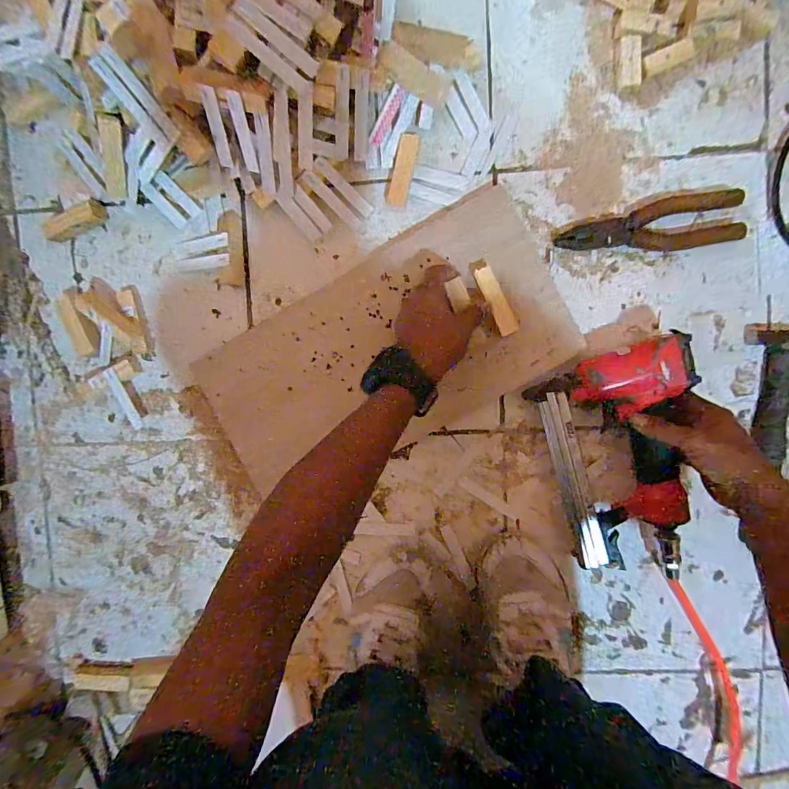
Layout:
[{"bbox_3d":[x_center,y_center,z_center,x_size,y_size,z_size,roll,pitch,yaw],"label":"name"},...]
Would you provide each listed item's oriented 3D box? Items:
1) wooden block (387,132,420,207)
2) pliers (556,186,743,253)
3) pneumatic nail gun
[{"bbox_3d":[0.011,-0.260,0.463,0.023,0.012,0.076,15,95,3],"label":"wooden block"},{"bbox_3d":[0.285,-0.187,0.447,0.196,0.013,0.054,-7,94,4],"label":"pliers"},{"bbox_3d":[0.258,0.072,0.434,0.156,0.051,0.242,-18,93,5],"label":"pneumatic nail gun"}]

